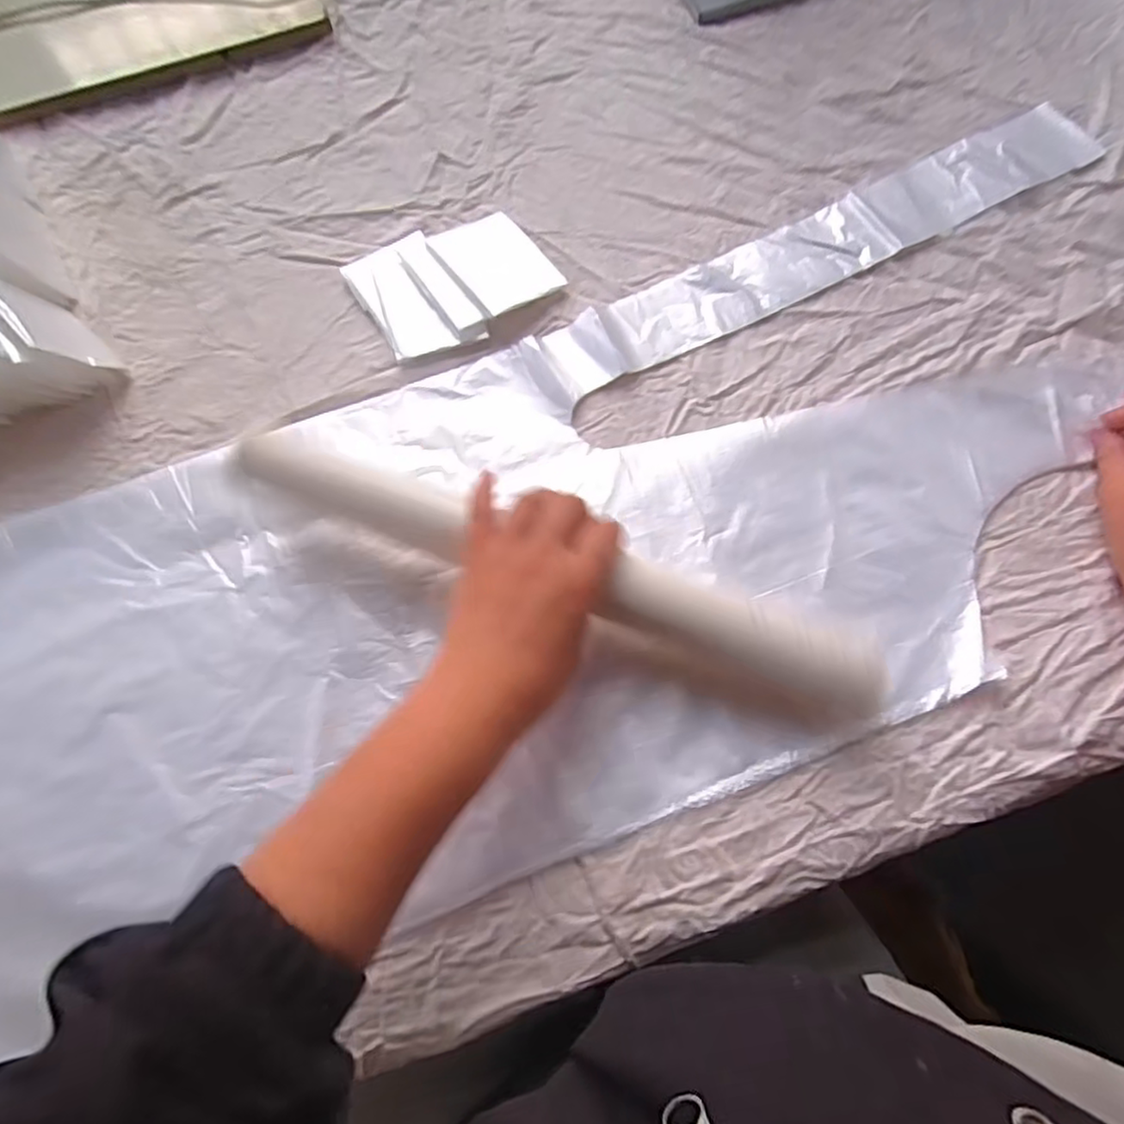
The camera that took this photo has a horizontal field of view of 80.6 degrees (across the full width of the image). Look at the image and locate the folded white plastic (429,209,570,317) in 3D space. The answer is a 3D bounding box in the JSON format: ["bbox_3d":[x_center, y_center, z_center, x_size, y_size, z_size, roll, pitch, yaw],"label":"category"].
[{"bbox_3d":[-0.048,-0.209,0.462,0.065,0.017,0.084,-35,73,-9],"label":"folded white plastic"}]

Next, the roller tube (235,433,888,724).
[{"bbox_3d":[-0.002,0.002,0.364,0.358,0.041,0.049,21,73,6],"label":"roller tube"}]

